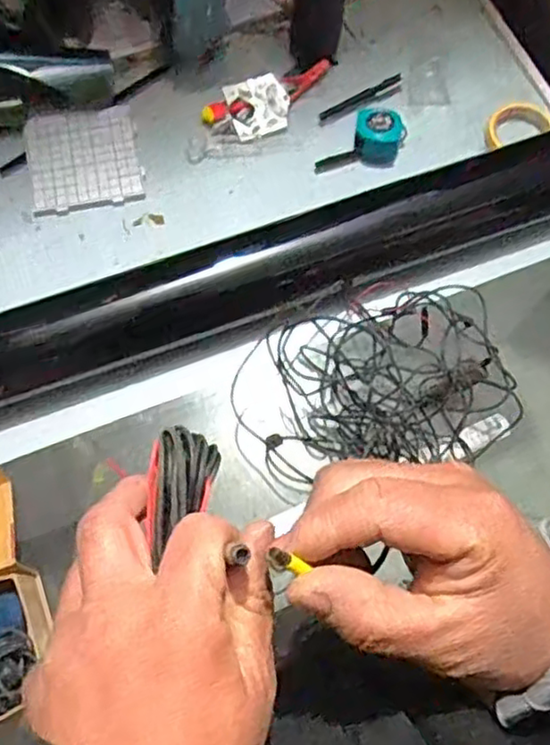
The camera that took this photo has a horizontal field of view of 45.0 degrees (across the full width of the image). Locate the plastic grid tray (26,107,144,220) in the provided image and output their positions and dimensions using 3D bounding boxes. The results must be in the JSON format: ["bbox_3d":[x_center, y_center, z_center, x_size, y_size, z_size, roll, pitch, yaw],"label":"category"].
[{"bbox_3d":[-0.258,-0.290,0.900,0.146,0.017,0.143,-11,72,-6],"label":"plastic grid tray"}]

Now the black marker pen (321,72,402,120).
[{"bbox_3d":[0.124,-0.395,0.943,0.140,0.007,0.014,-30,74,-11],"label":"black marker pen"}]

